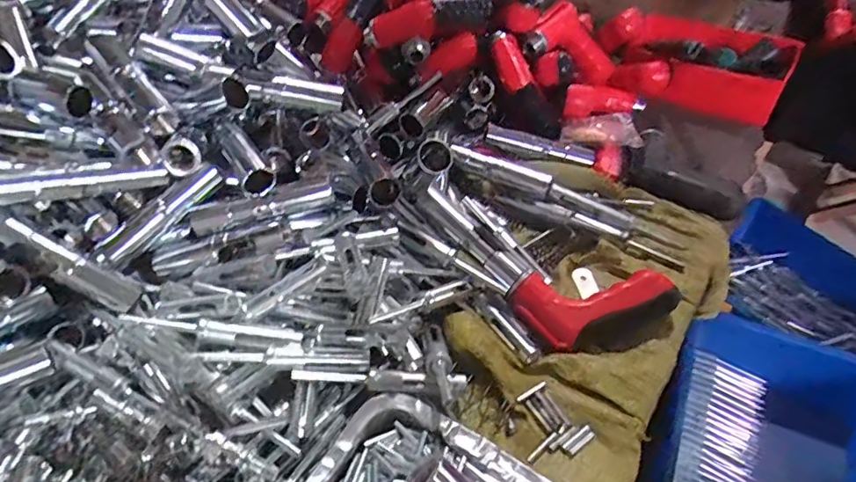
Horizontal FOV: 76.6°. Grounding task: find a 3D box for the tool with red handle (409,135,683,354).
[{"bbox_3d":[0.081,0.010,0.487,0.258,0.059,0.099,37,58,13],"label":"tool with red handle"}]

